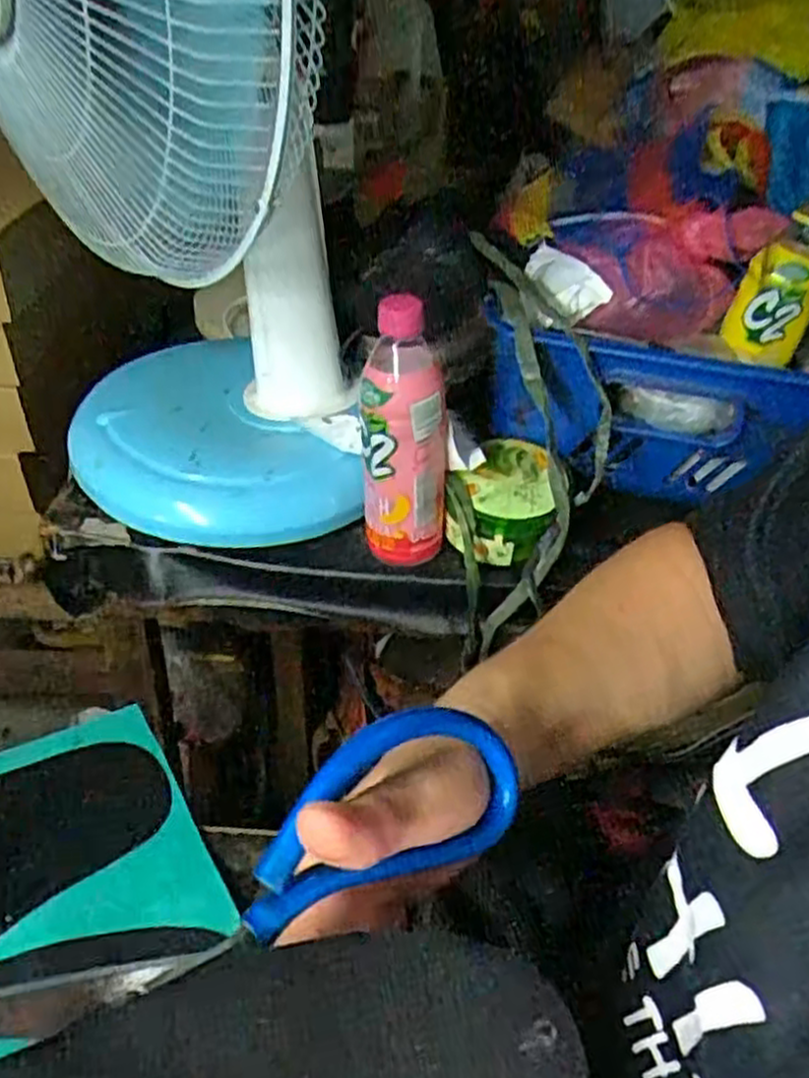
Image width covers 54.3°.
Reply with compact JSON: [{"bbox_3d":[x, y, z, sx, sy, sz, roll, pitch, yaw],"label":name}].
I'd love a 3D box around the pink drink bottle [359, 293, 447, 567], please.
[{"bbox_3d":[0.001,-0.073,0.577,0.064,0.200,0.052,1,40,-4],"label":"pink drink bottle"}]

